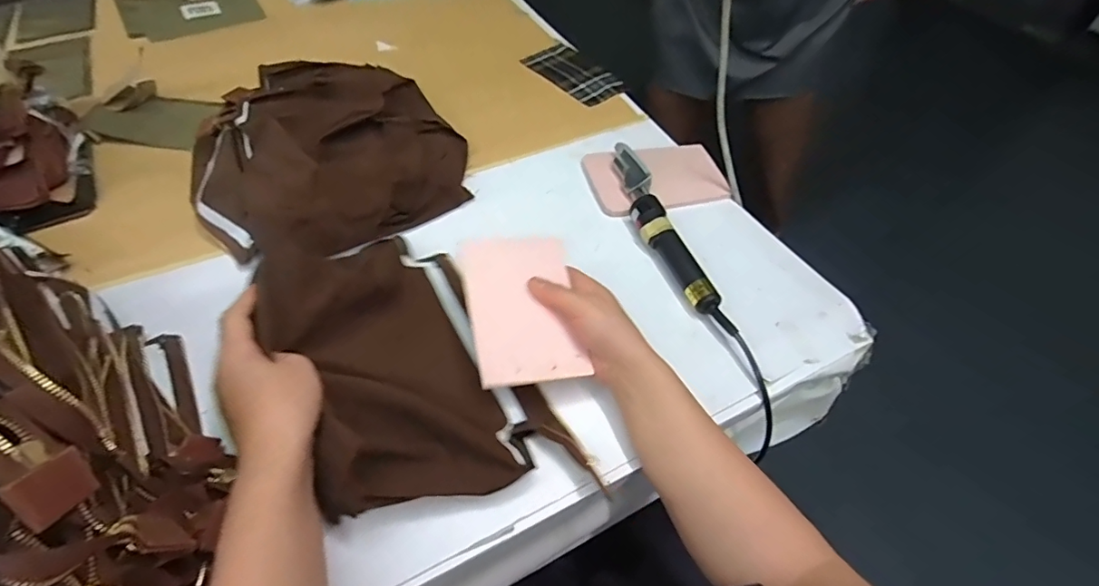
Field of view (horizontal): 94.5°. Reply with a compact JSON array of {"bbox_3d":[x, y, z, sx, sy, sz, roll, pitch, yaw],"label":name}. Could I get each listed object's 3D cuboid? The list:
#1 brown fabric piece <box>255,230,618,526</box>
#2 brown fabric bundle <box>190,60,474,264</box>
[{"bbox_3d":[-0.127,0.063,0.457,0.205,0.051,0.300,-13,53,-45],"label":"brown fabric piece"},{"bbox_3d":[-0.281,-0.187,0.635,0.307,0.088,0.319,1,52,-2],"label":"brown fabric bundle"}]

